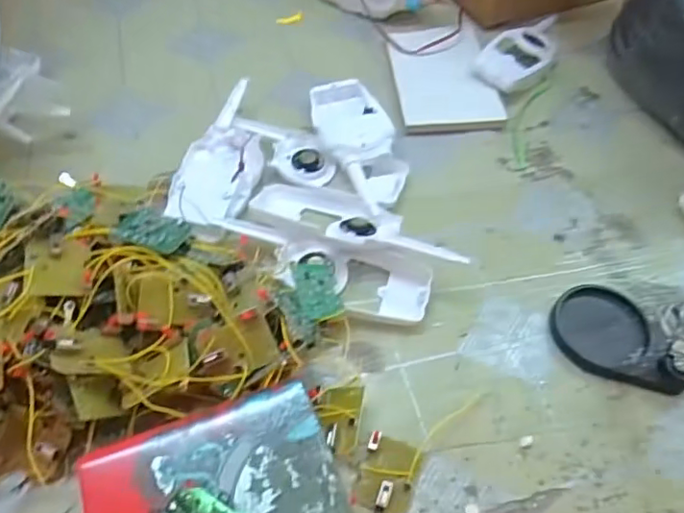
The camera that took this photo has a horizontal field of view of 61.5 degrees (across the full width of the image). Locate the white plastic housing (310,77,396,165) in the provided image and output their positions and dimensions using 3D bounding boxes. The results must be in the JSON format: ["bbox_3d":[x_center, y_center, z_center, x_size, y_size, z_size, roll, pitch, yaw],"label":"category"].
[{"bbox_3d":[0.006,-0.121,0.510,0.062,0.021,0.102,-13,56,-11],"label":"white plastic housing"}]

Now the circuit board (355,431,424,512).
[{"bbox_3d":[0.028,0.130,0.340,0.033,0.010,0.044,17,55,10],"label":"circuit board"}]

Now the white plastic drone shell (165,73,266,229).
[{"bbox_3d":[-0.099,-0.083,0.477,0.064,0.026,0.155,5,54,1],"label":"white plastic drone shell"}]

